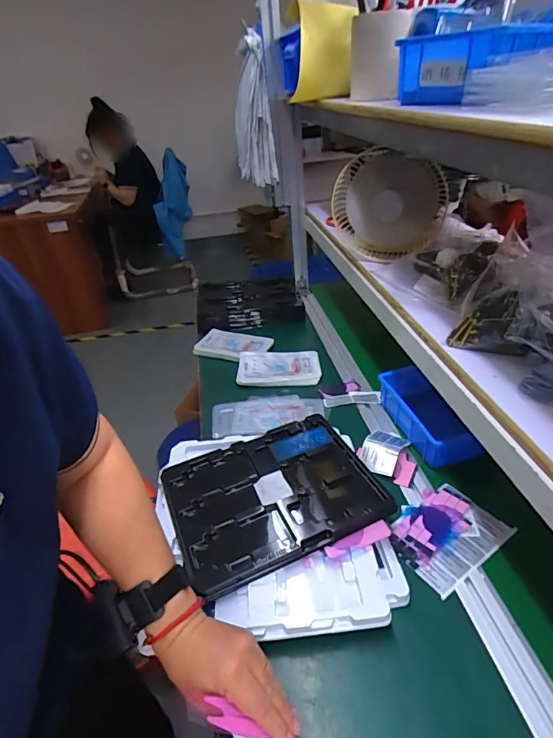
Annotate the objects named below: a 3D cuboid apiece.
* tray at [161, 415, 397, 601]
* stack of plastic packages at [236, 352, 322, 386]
[{"bbox_3d":[-0.007,0.171,0.619,0.278,0.018,0.219,-17,38,-17],"label":"tray"},{"bbox_3d":[0.004,-0.002,0.929,0.175,0.021,0.097,0,34,8],"label":"stack of plastic packages"}]

